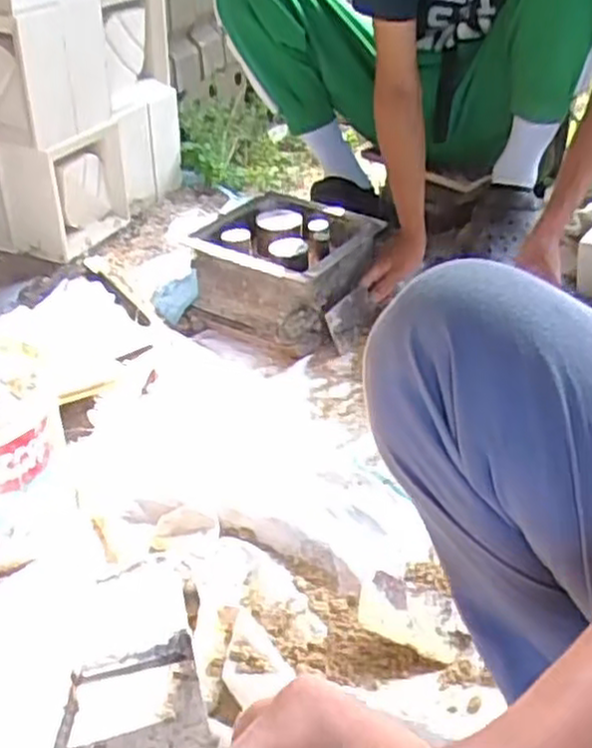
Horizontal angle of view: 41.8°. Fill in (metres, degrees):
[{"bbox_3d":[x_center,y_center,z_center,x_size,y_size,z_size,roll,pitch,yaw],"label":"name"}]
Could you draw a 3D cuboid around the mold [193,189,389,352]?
[{"bbox_3d":[-0.023,-0.171,1.240,0.243,0.132,0.263,16,39,23],"label":"mold"}]

